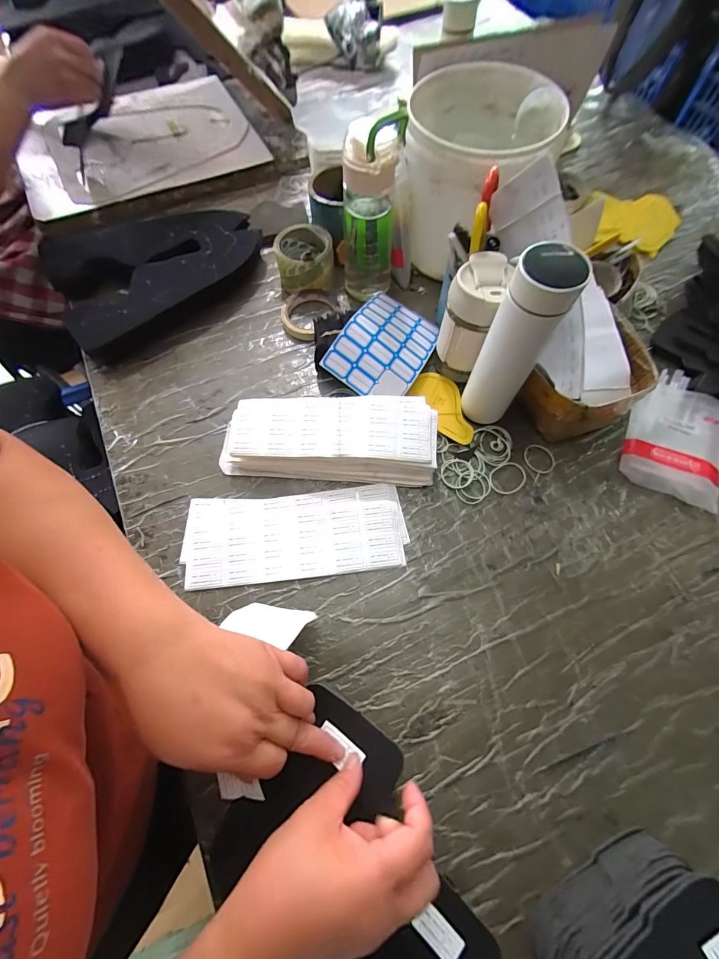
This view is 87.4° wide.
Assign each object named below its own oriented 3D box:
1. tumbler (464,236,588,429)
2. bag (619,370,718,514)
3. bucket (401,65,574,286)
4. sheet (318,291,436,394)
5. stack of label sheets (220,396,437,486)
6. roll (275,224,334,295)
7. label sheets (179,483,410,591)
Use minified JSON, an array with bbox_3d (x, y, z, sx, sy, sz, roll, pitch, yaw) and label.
[{"bbox_3d":[0.176,-0.147,0.434,0.059,0.220,0.064,-4,68,0],"label":"tumbler"},{"bbox_3d":[0.431,-0.068,0.511,0.111,0.025,0.196,25,70,11],"label":"bag"},{"bbox_3d":[0.161,-0.439,0.570,0.210,0.186,0.234,29,71,13],"label":"bucket"},{"bbox_3d":[0.044,-0.200,0.547,0.116,0.034,0.178,35,67,-4],"label":"sheet"},{"bbox_3d":[-0.038,-0.060,0.501,0.272,0.044,0.111,3,68,3],"label":"stack of label sheets"},{"bbox_3d":[-0.088,-0.360,0.616,0.091,0.057,0.096,-8,68,-2],"label":"roll"},{"bbox_3d":[-0.081,0.068,0.472,0.269,0.009,0.111,-4,67,-3],"label":"label sheets"}]

